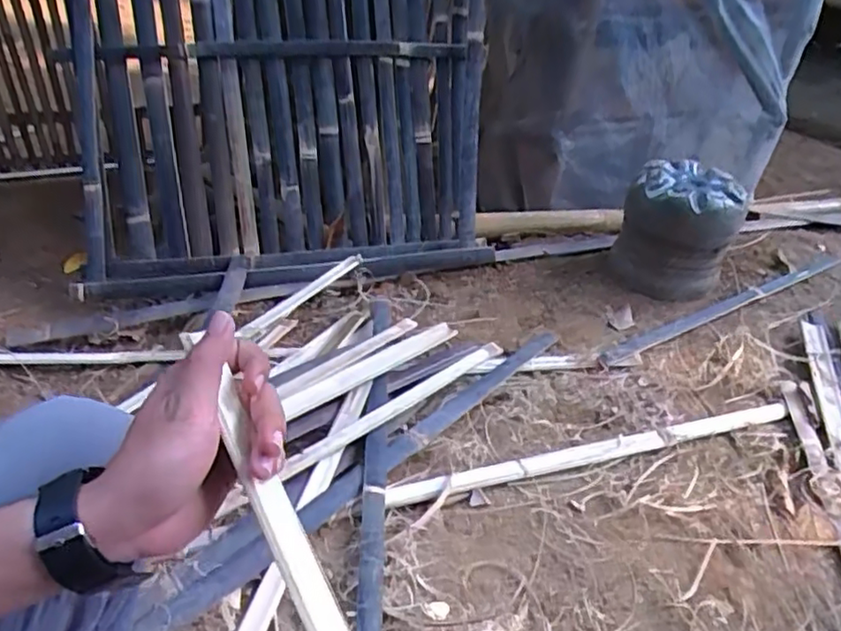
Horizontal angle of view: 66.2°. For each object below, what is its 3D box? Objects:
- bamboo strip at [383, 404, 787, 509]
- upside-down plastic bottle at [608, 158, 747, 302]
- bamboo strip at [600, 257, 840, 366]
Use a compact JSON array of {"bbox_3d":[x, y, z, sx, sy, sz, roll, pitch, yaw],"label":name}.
[{"bbox_3d":[0.291,0.213,1.026,0.731,0.014,0.039,-7,37,-20],"label":"bamboo strip"},{"bbox_3d":[0.561,-0.185,1.429,0.235,0.246,0.187,19,36,17],"label":"upside-down plastic bottle"},{"bbox_3d":[0.697,-0.028,1.431,0.852,0.018,0.041,-17,41,-31],"label":"bamboo strip"}]

